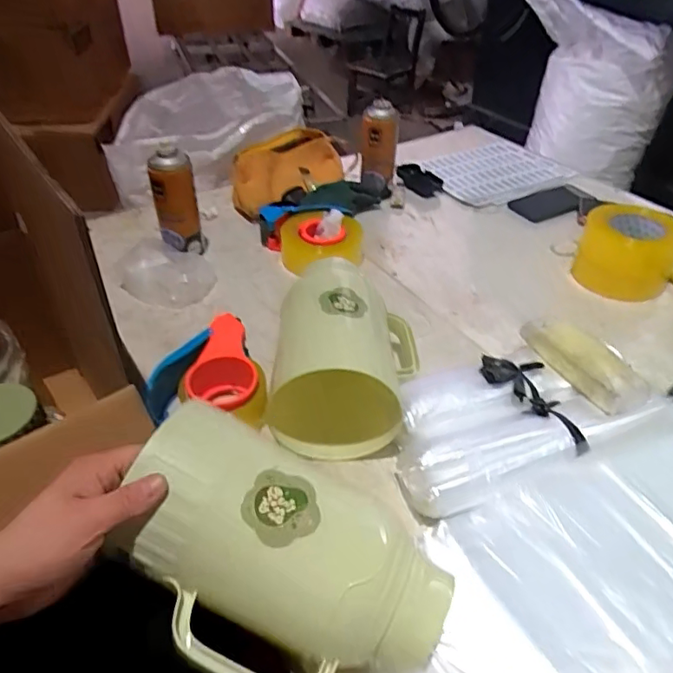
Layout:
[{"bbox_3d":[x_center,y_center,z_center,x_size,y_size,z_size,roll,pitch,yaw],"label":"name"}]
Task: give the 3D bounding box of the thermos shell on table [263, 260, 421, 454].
[{"bbox_3d":[0.011,0.012,0.659,0.151,0.146,0.237,2,41,1],"label":"thermos shell on table"}]

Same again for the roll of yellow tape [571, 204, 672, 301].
[{"bbox_3d":[0.445,-0.130,0.853,0.141,0.102,0.116,25,46,24],"label":"roll of yellow tape"}]

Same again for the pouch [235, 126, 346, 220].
[{"bbox_3d":[-0.091,-0.311,1.066,0.219,0.116,0.097,-22,46,-25],"label":"pouch"}]

